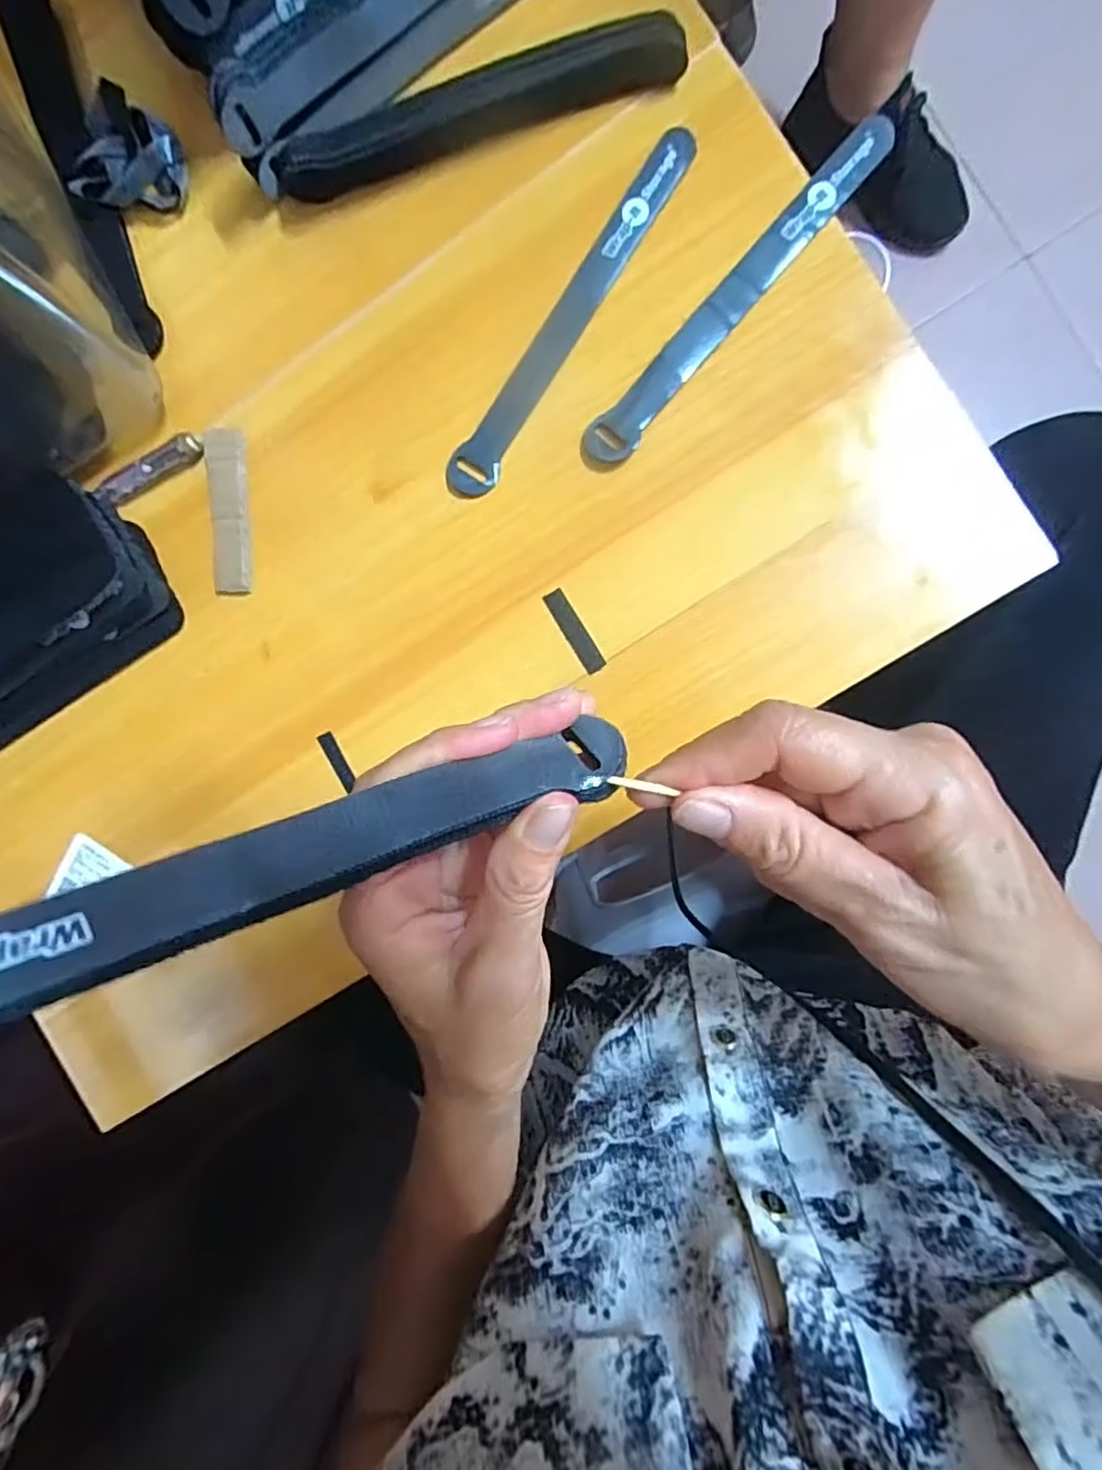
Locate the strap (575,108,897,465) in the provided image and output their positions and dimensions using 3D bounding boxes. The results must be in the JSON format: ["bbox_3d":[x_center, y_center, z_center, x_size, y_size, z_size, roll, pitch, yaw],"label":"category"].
[{"bbox_3d":[0.090,-0.213,0.312,0.023,0.004,0.199,44,96,3],"label":"strap"}]

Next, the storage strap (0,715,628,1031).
[{"bbox_3d":[-0.065,0.032,0.148,0.195,0.005,0.024,-19,65,-25],"label":"storage strap"}]

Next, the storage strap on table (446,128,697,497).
[{"bbox_3d":[0.008,-0.212,0.324,0.027,0.004,0.199,33,96,4],"label":"storage strap on table"}]

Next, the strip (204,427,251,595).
[{"bbox_3d":[-0.176,-0.122,0.349,0.023,0.007,0.088,-2,92,6],"label":"strip"}]

